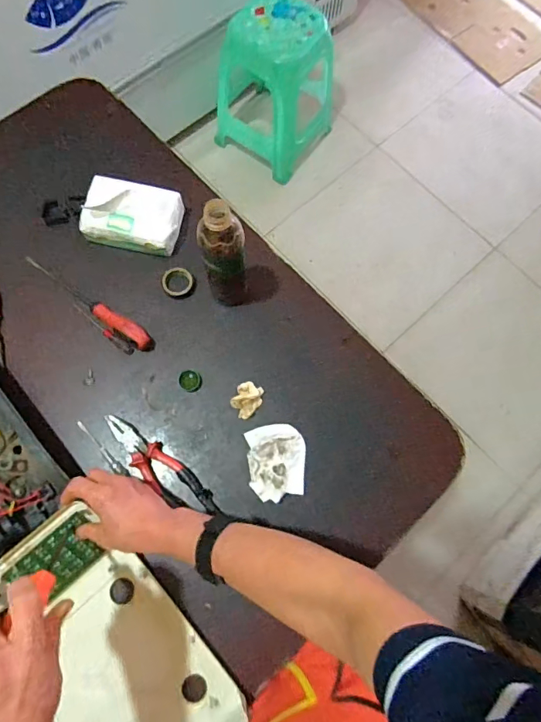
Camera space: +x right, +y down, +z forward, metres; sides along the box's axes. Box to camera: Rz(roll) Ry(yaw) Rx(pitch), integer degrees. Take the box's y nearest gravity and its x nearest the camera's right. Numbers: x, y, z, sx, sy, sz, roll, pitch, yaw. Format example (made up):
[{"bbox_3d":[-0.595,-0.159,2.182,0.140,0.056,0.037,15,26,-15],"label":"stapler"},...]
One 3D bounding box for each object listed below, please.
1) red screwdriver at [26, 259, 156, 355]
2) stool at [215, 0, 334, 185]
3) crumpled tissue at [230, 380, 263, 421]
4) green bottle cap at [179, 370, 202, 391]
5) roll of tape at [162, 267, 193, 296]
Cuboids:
[{"bbox_3d":[-0.280,-0.094,0.680,0.251,0.031,0.028,35,76,8],"label":"red screwdriver"},{"bbox_3d":[0.008,-0.970,1.556,0.394,0.428,0.366,31,75,7],"label":"stool"},{"bbox_3d":[-0.034,0.057,0.650,0.039,0.020,0.052,20,74,4],"label":"crumpled tissue"},{"bbox_3d":[-0.119,0.028,0.654,0.031,0.014,0.030,1,74,-2],"label":"green bottle cap"},{"bbox_3d":[-0.146,-0.125,0.698,0.044,0.013,0.047,1,74,-2],"label":"roll of tape"}]

